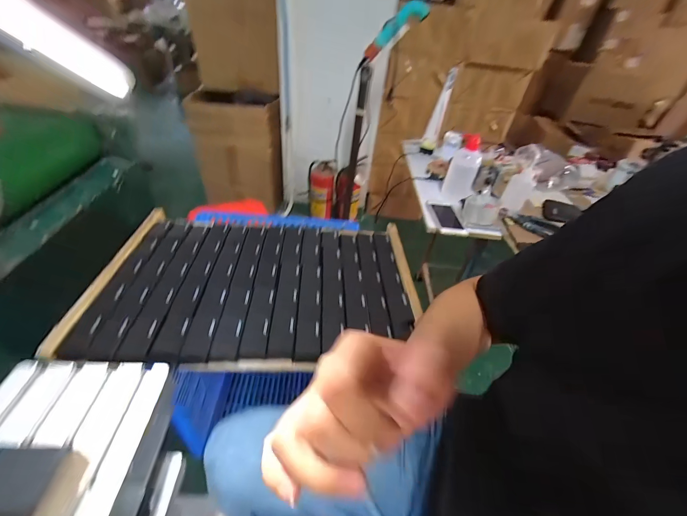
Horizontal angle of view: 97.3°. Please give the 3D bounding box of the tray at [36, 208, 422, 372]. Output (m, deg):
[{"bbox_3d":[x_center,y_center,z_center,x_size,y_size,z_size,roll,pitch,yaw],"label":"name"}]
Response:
[{"bbox_3d":[-0.157,0.042,0.600,0.584,0.033,0.366,4,41,-5],"label":"tray"}]

